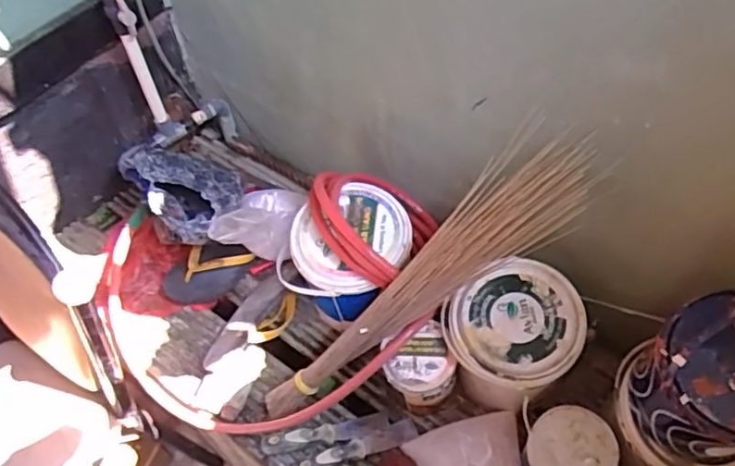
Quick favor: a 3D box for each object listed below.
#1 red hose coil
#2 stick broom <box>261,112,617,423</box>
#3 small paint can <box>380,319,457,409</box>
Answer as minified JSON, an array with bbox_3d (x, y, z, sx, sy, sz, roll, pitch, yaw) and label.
[{"bbox_3d":[-0.175,0.105,0.998,0.550,0.231,0.363,-4,56,-1],"label":"red hose coil"},{"bbox_3d":[0.058,0.085,0.879,0.615,0.096,0.097,-42,54,25],"label":"stick broom"},{"bbox_3d":[0.074,0.199,0.929,0.099,0.080,0.093,-19,58,-10],"label":"small paint can"}]

